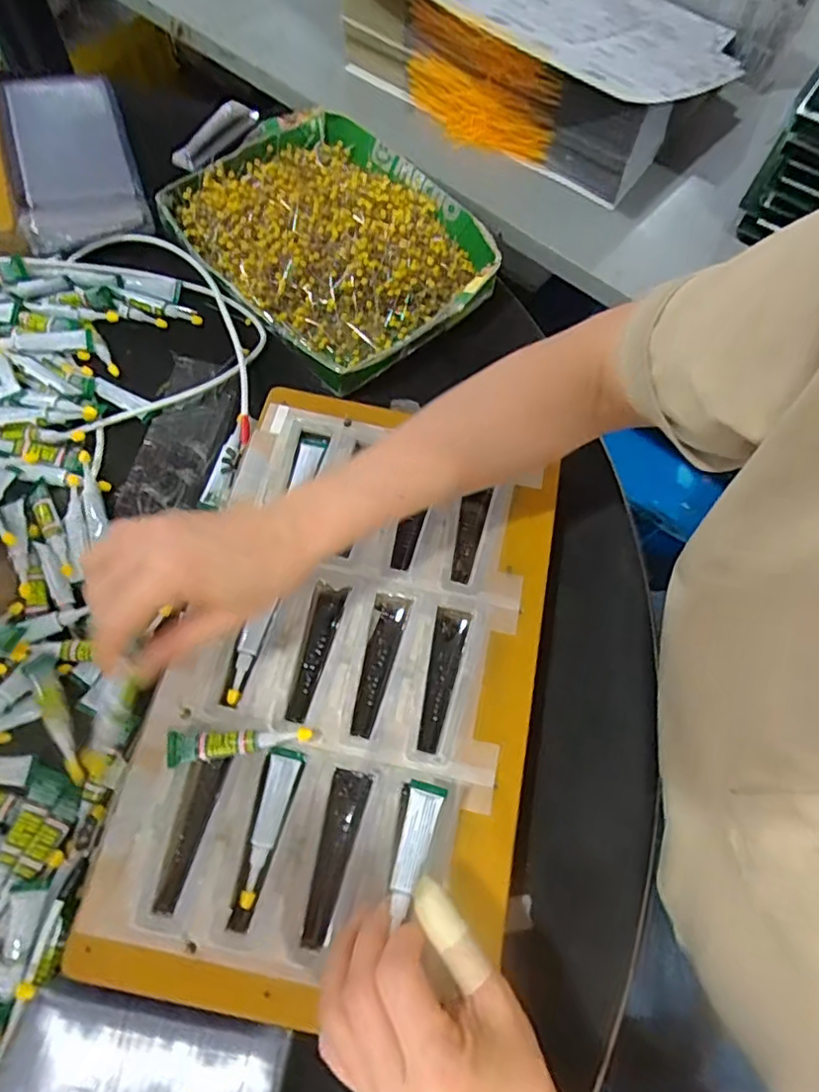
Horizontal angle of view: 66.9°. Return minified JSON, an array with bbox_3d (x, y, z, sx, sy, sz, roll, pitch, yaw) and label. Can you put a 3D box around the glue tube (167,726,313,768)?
[{"bbox_3d":[-0.101,0.119,0.368,0.083,0.014,0.019,0,67,-5],"label":"glue tube"}]

